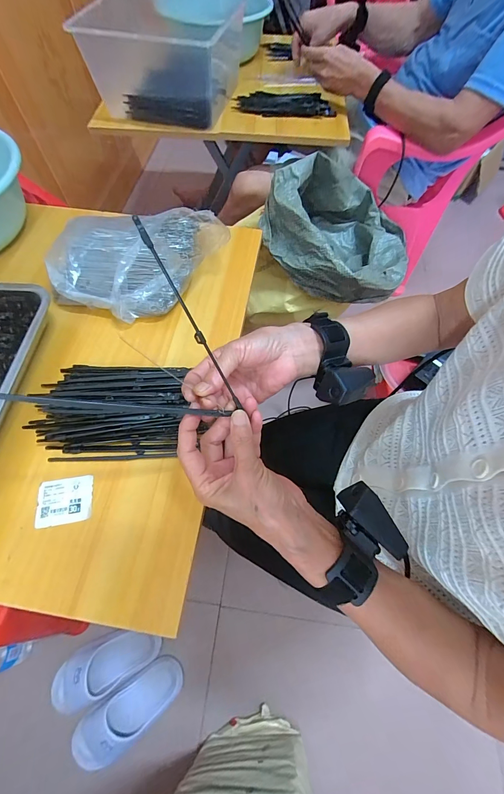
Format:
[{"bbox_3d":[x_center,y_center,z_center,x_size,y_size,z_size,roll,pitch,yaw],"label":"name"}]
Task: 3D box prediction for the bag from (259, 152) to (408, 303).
[{"bbox_3d":[0.202,-0.364,0.680,0.302,0.200,0.325,26,66,11],"label":"bag"}]

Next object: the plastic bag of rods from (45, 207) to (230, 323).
[{"bbox_3d":[-0.166,-0.219,0.476,0.244,0.045,0.212,-3,64,-3],"label":"plastic bag of rods"}]

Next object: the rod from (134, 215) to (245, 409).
[{"bbox_3d":[-0.045,-0.055,0.238,0.005,0.158,0.007,-36,27,-17],"label":"rod"}]

